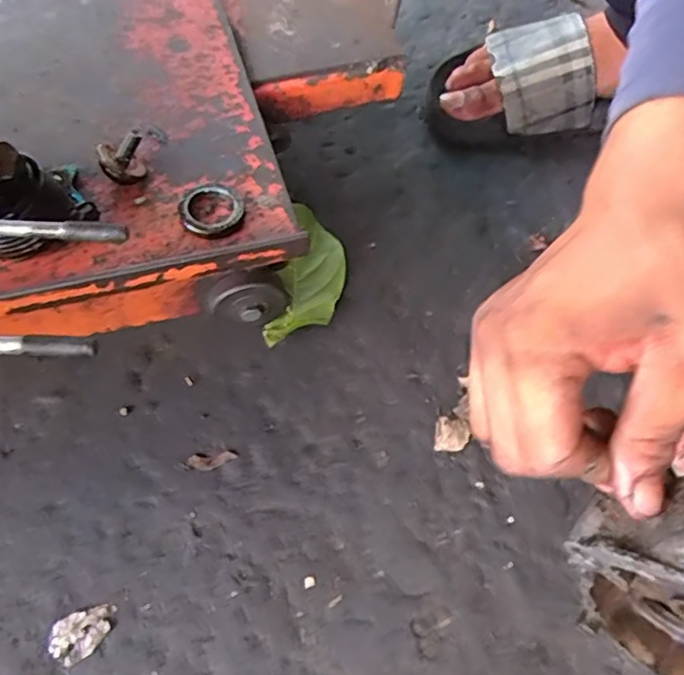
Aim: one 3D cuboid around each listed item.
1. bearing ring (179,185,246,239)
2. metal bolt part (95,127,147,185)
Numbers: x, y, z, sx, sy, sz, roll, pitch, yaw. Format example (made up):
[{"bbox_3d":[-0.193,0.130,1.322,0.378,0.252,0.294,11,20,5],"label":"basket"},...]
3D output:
[{"bbox_3d":[-0.055,-0.054,0.254,0.027,0.005,0.026,1,61,-3],"label":"bearing ring"},{"bbox_3d":[-0.094,-0.076,0.255,0.019,0.020,0.015,-15,63,-11],"label":"metal bolt part"}]

